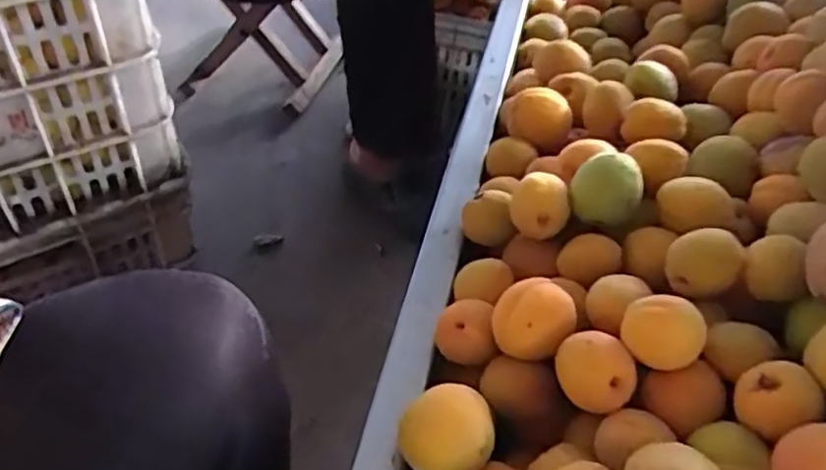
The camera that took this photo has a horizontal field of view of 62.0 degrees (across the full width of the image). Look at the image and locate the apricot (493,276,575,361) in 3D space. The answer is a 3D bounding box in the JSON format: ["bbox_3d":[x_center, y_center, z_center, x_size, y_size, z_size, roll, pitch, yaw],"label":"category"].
[{"bbox_3d":[0.062,0.046,0.358,0.039,0.047,0.032,9,45,8],"label":"apricot"}]

